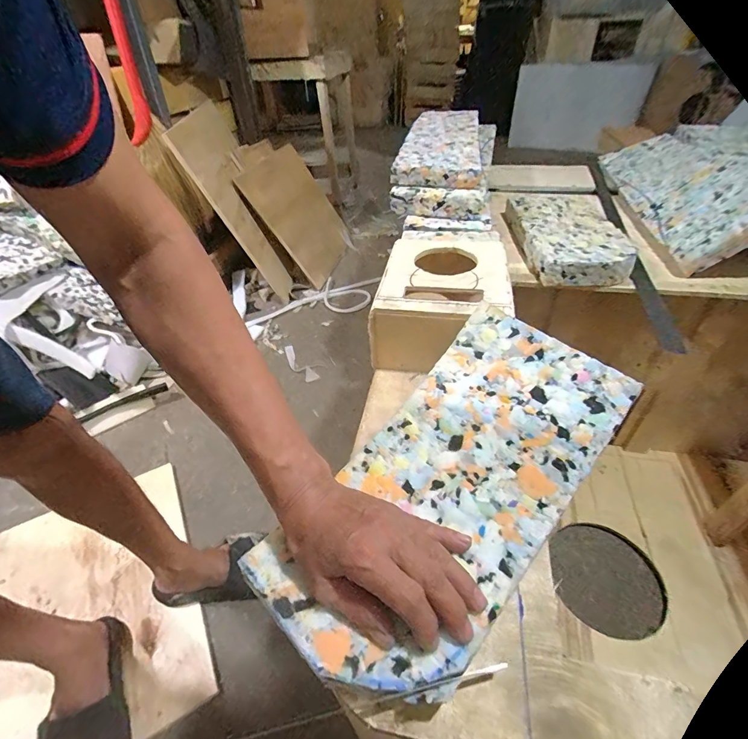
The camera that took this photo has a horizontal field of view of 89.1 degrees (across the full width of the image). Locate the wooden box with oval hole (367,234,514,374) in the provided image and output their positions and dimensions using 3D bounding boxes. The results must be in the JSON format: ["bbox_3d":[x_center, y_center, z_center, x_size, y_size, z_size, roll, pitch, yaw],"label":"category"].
[{"bbox_3d":[0.110,-0.127,0.571,0.166,0.098,0.303,12,45,12],"label":"wooden box with oval hole"}]

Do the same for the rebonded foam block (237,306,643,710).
[{"bbox_3d":[0.068,0.087,0.327,0.168,0.043,0.339,33,63,30],"label":"rebonded foam block"}]

